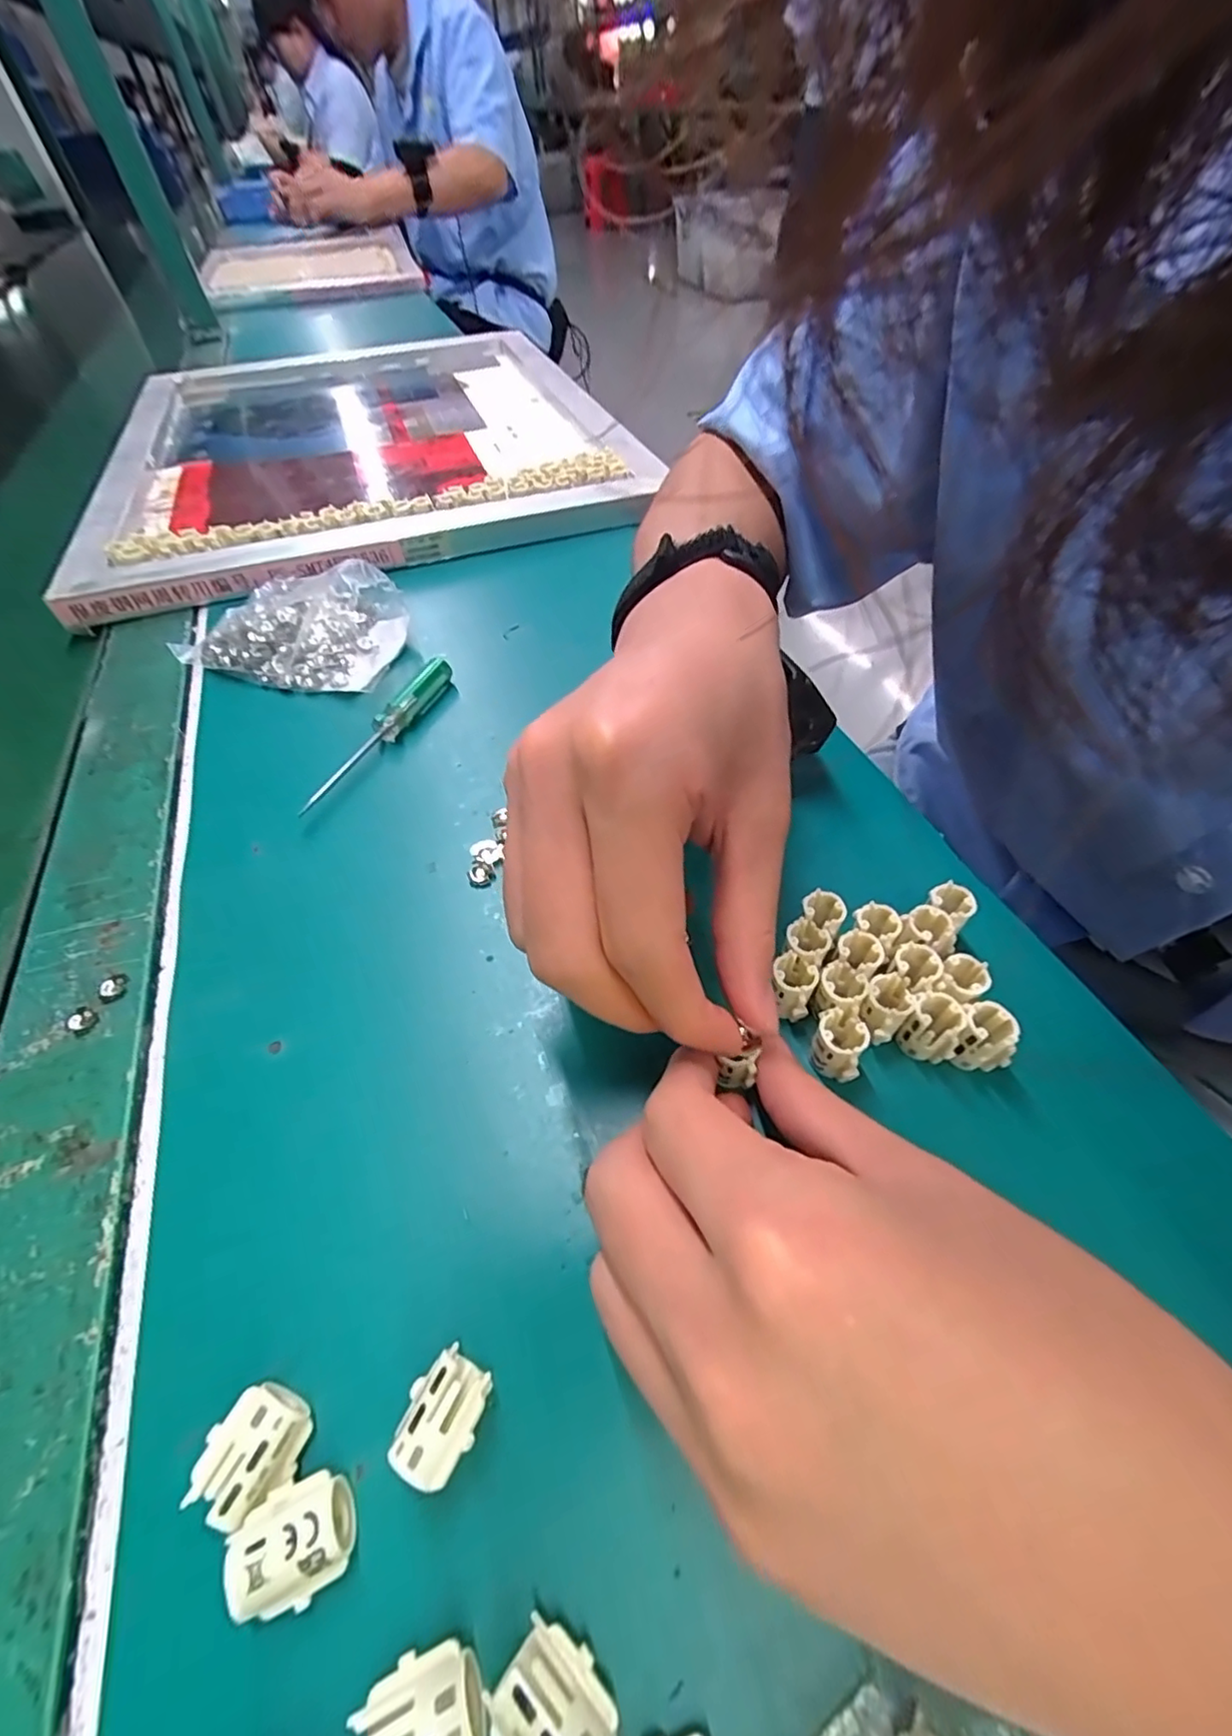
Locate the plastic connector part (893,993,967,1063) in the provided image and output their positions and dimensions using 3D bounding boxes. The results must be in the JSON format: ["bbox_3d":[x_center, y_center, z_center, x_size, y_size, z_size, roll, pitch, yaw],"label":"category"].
[{"bbox_3d":[0.100,0.051,0.194,0.015,0.019,0.016,-3,53,4],"label":"plastic connector part"}]

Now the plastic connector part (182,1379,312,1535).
[{"bbox_3d":[-0.083,0.134,0.141,0.018,0.013,0.022,17,57,18],"label":"plastic connector part"}]

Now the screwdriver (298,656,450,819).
[{"bbox_3d":[-0.117,-0.069,0.301,0.013,0.014,0.113,19,57,19],"label":"screwdriver"}]

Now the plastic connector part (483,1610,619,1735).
[{"bbox_3d":[-0.012,0.162,0.116,0.022,0.015,0.020,33,63,26],"label":"plastic connector part"}]

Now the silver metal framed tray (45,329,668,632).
[{"bbox_3d":[-0.223,-0.392,0.555,0.404,0.033,0.495,-18,54,-8],"label":"silver metal framed tray"}]

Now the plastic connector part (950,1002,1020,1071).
[{"bbox_3d":[0.113,0.053,0.191,0.016,0.020,0.016,5,54,10],"label":"plastic connector part"}]

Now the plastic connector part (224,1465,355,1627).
[{"bbox_3d":[-0.069,0.145,0.131,0.022,0.011,0.019,-16,53,-6],"label":"plastic connector part"}]

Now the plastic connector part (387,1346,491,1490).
[{"bbox_3d":[-0.040,0.128,0.143,0.017,0.012,0.023,19,57,19],"label":"plastic connector part"}]

